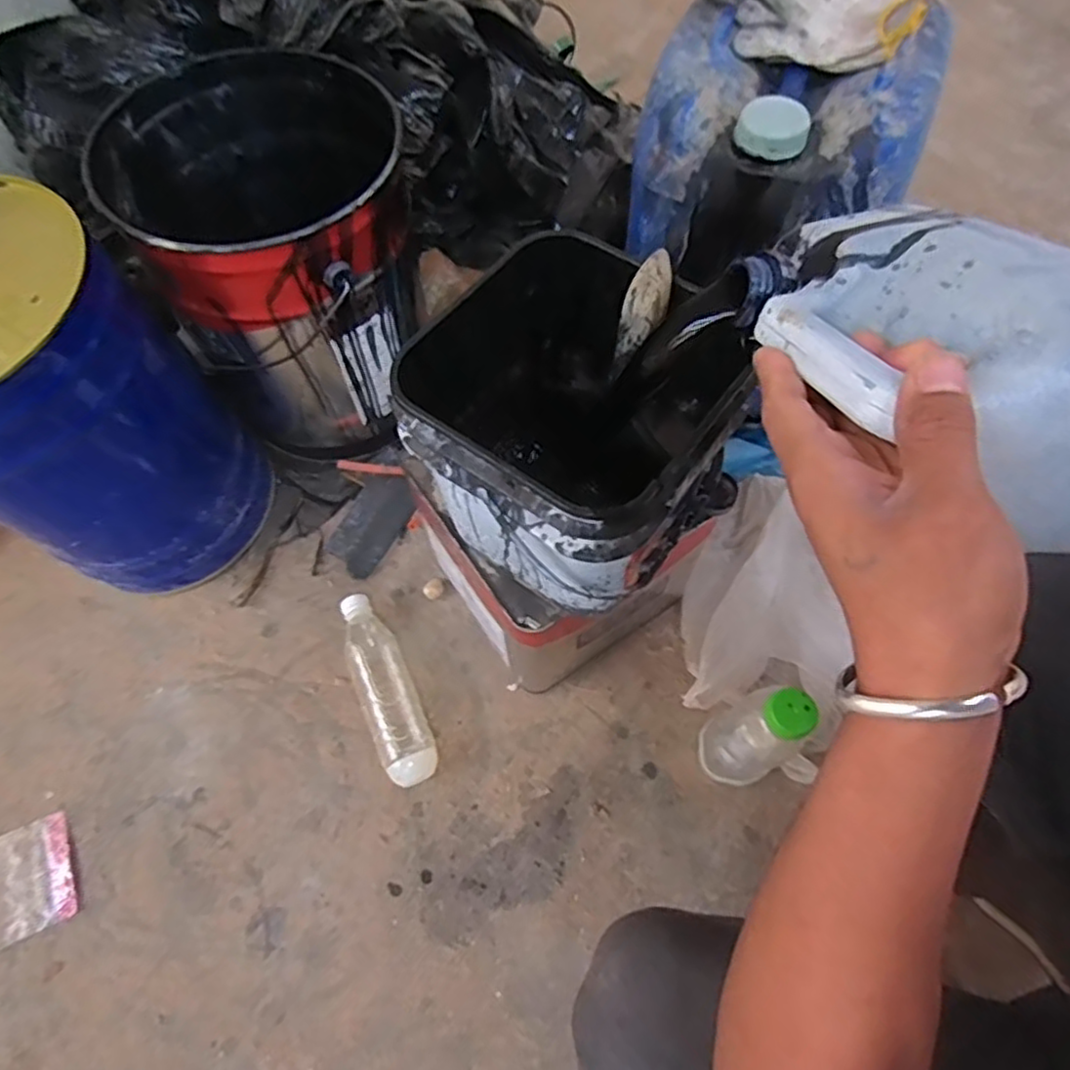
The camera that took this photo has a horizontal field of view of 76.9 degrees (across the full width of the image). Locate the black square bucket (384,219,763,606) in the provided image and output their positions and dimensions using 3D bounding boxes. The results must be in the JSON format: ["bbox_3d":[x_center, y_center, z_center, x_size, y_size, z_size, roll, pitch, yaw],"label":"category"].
[{"bbox_3d":[0.023,-0.083,0.534,0.236,0.189,0.212,33,69,16],"label":"black square bucket"}]

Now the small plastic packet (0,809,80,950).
[{"bbox_3d":[-0.553,0.369,0.695,0.144,0.011,0.108,-24,68,-10],"label":"small plastic packet"}]

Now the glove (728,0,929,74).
[{"bbox_3d":[0.259,-0.507,0.644,0.202,0.043,0.122,29,68,14],"label":"glove"}]

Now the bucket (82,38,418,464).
[{"bbox_3d":[-0.275,-0.308,0.780,0.273,0.320,0.290,0,64,1],"label":"bucket"}]

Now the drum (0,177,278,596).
[{"bbox_3d":[-0.484,-0.119,0.708,0.269,0.380,0.240,25,68,11],"label":"drum"}]

